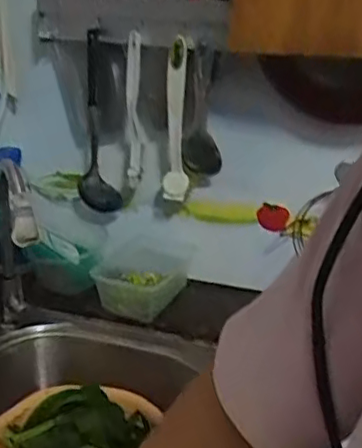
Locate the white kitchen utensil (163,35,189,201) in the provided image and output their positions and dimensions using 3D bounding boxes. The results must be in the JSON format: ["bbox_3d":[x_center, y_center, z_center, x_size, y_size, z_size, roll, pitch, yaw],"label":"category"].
[{"bbox_3d":[-0.005,-0.169,1.039,0.041,0.270,0.036,4,23,2],"label":"white kitchen utensil"}]

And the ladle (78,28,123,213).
[{"bbox_3d":[-0.144,-0.174,1.104,0.073,0.308,0.094,0,23,-7],"label":"ladle"}]

